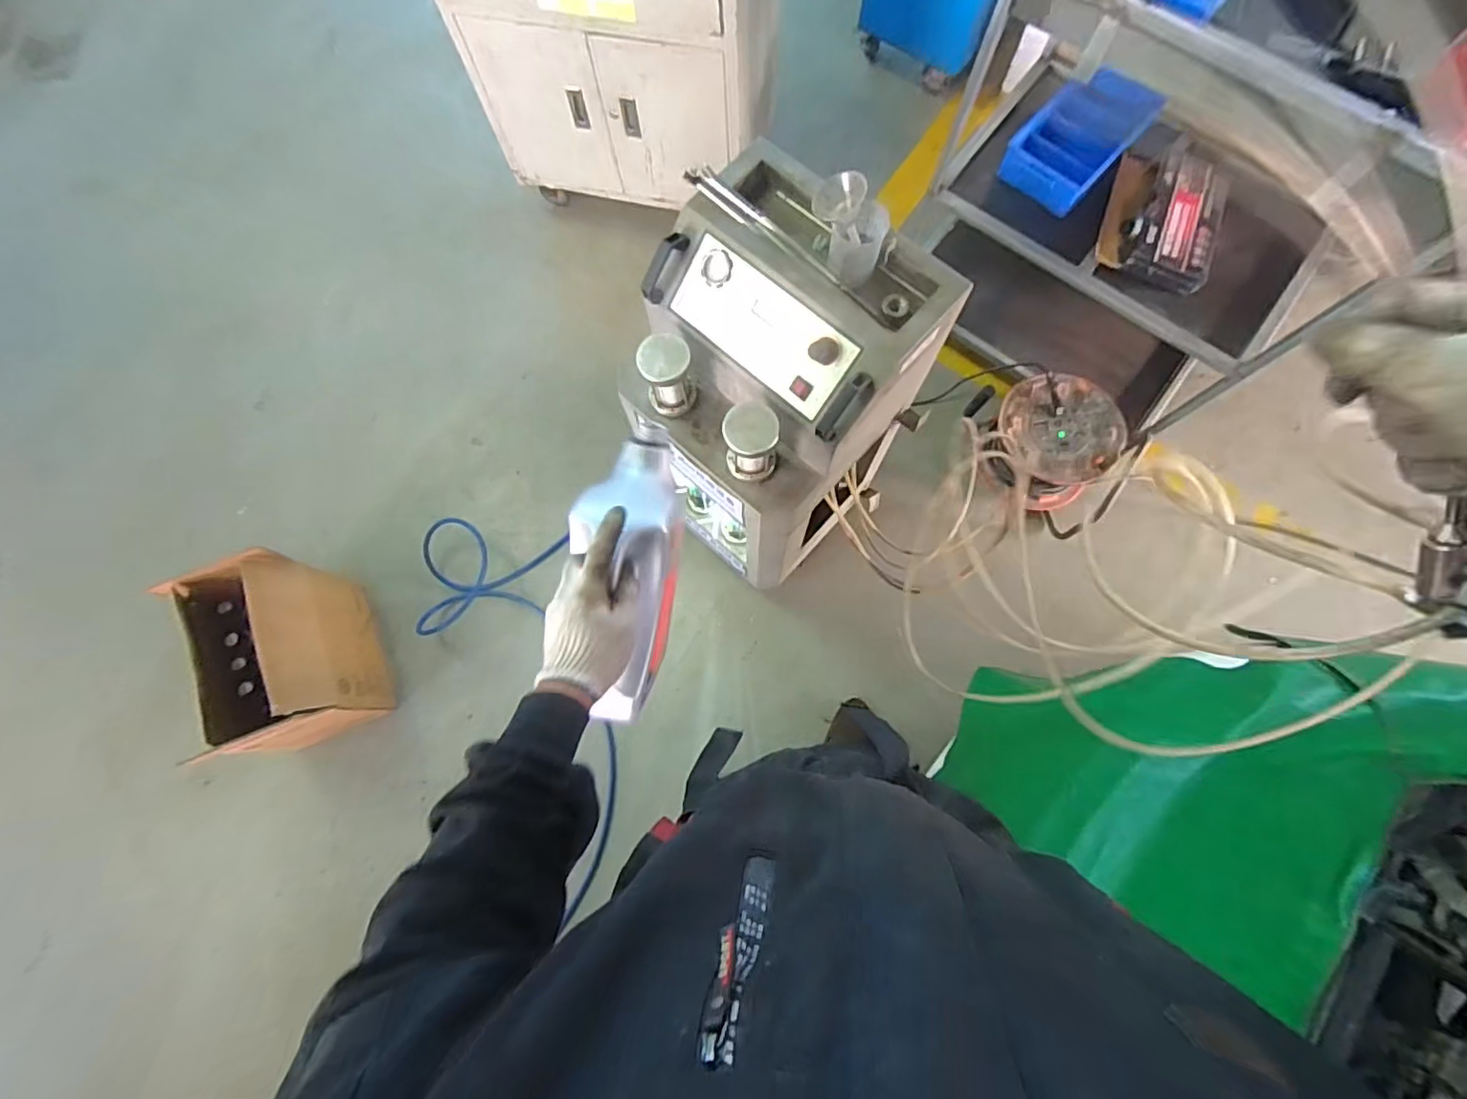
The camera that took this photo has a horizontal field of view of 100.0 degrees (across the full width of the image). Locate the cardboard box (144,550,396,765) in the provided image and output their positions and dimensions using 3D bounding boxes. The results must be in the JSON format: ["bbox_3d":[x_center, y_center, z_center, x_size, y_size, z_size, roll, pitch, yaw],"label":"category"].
[{"bbox_3d":[-1.053,0.246,1.464,0.285,0.296,0.420,-21,76,-4],"label":"cardboard box"}]

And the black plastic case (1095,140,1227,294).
[{"bbox_3d":[0.935,-0.725,1.334,0.223,0.073,0.263,13,100,15],"label":"black plastic case"}]

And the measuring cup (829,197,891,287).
[{"bbox_3d":[0.174,-0.431,0.868,0.072,0.073,0.082,18,77,6],"label":"measuring cup"}]

